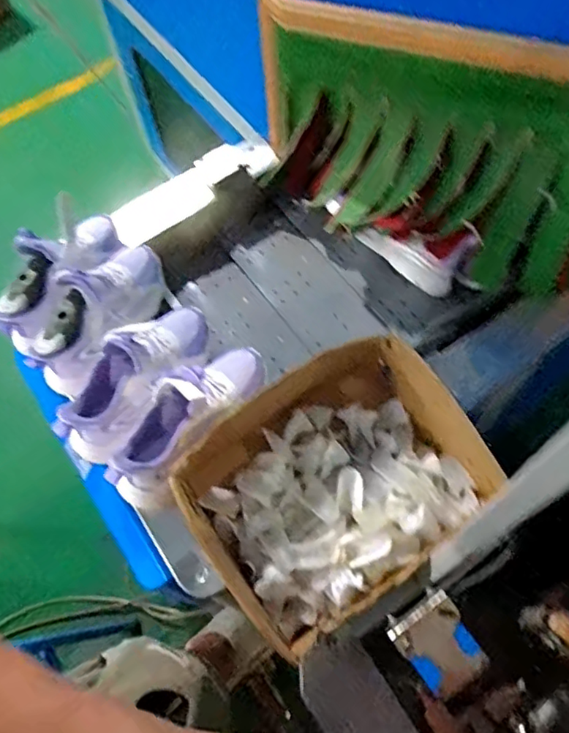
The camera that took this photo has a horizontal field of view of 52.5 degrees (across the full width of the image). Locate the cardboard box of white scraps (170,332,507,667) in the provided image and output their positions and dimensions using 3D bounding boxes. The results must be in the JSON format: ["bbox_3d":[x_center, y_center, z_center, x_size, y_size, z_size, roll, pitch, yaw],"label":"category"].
[{"bbox_3d":[0.063,0.134,0.672,0.317,0.132,0.241,-35,67,-12],"label":"cardboard box of white scraps"}]

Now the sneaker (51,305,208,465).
[{"bbox_3d":[-0.188,0.006,0.736,0.101,0.111,0.242,38,72,19],"label":"sneaker"}]

